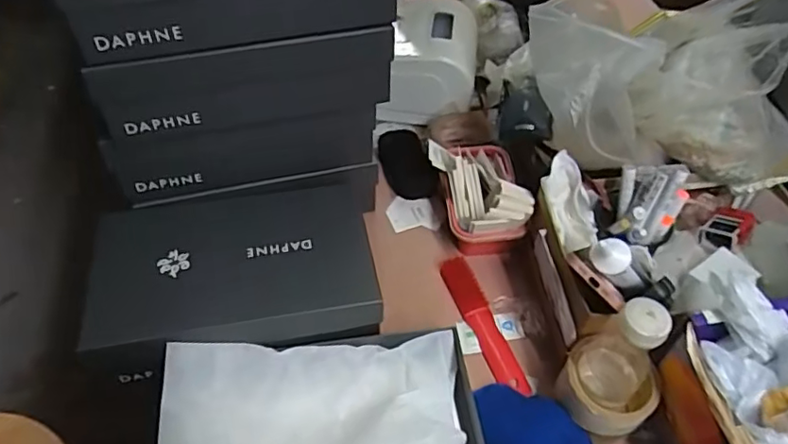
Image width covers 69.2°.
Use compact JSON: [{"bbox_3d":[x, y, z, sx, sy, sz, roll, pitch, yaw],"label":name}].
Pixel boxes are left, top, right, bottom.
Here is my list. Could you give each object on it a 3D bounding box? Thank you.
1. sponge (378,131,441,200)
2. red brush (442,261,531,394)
[{"bbox_3d":[0.018,-0.088,0.844,0.063,0.041,0.131,-14,51,-13],"label":"sponge"},{"bbox_3d":[0.107,0.122,0.680,0.036,0.025,0.187,-15,51,-13],"label":"red brush"}]

